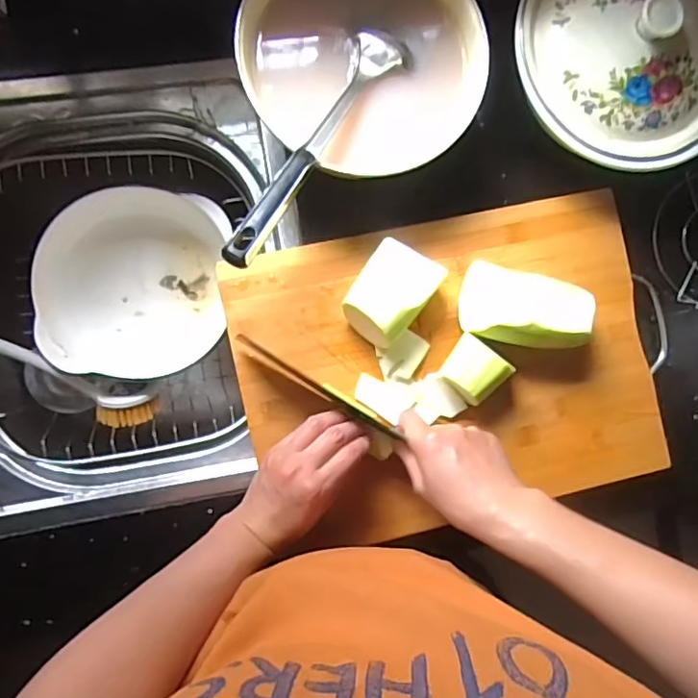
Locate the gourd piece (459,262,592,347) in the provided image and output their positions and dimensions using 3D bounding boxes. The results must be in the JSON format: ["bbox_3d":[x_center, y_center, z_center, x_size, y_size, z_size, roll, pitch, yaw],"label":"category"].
[{"bbox_3d":[0.161,-0.035,0.522,0.109,0.051,0.071,20,87,-6],"label":"gourd piece"}]

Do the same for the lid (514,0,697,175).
[{"bbox_3d":[0.259,-0.268,0.492,0.210,0.046,0.207,0,89,-6],"label":"lid"}]

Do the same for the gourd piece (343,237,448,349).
[{"bbox_3d":[0.036,-0.050,0.506,0.063,0.054,0.083,34,85,-5],"label":"gourd piece"}]

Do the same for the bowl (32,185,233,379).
[{"bbox_3d":[-0.228,-0.069,0.616,0.172,0.099,0.194,5,88,-6],"label":"bowl"}]

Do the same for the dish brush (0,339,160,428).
[{"bbox_3d":[-0.320,0.016,0.538,0.290,0.035,0.042,30,85,-37],"label":"dish brush"}]

